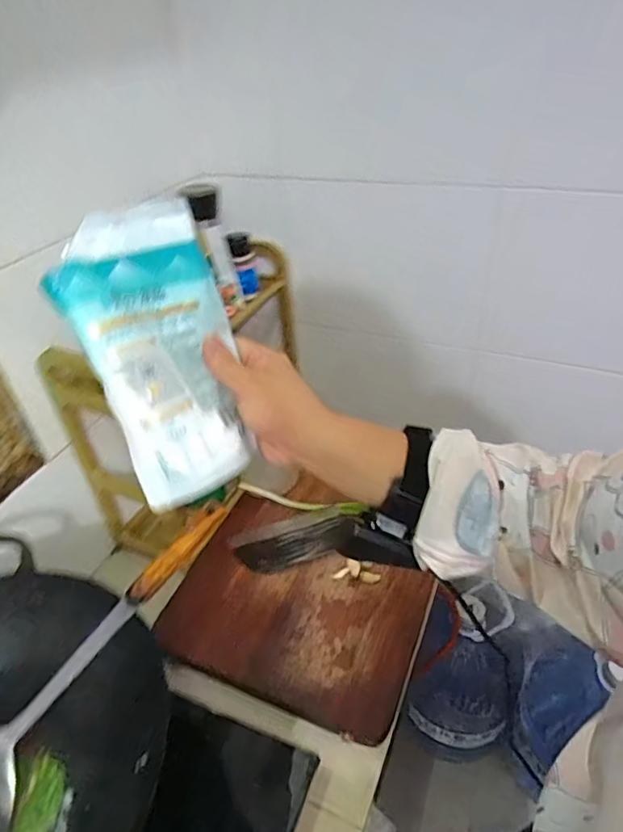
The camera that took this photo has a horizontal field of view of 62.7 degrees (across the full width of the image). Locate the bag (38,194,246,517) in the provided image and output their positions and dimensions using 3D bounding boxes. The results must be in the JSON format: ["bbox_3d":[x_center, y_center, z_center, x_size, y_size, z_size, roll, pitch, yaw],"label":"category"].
[{"bbox_3d":[-0.097,-0.045,0.355,0.110,0.191,0.030,-34,15,-37],"label":"bag"}]

